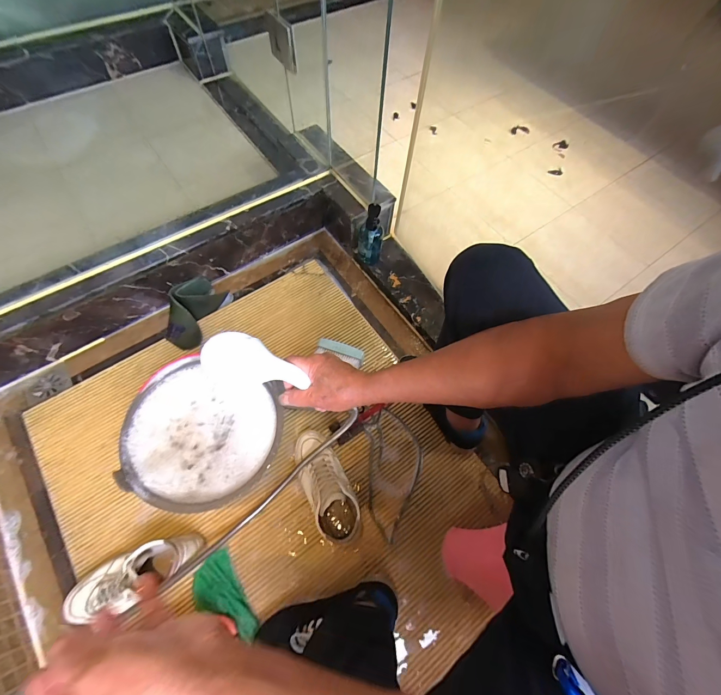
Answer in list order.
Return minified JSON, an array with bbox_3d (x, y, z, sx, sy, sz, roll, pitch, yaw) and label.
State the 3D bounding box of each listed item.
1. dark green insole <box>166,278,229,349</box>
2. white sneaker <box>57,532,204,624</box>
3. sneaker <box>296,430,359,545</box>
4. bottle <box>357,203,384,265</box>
[{"bbox_3d":[-0.444,-0.098,0.868,0.122,0.053,0.192,22,67,8],"label":"dark green insole"},{"bbox_3d":[-0.425,0.427,0.616,0.246,0.098,0.087,-17,67,-9],"label":"white sneaker"},{"bbox_3d":[-0.073,0.279,0.673,0.089,0.093,0.232,-25,69,-12],"label":"sneaker"},{"bbox_3d":[0.024,-0.293,0.899,0.068,0.194,0.057,12,65,2],"label":"bottle"}]

